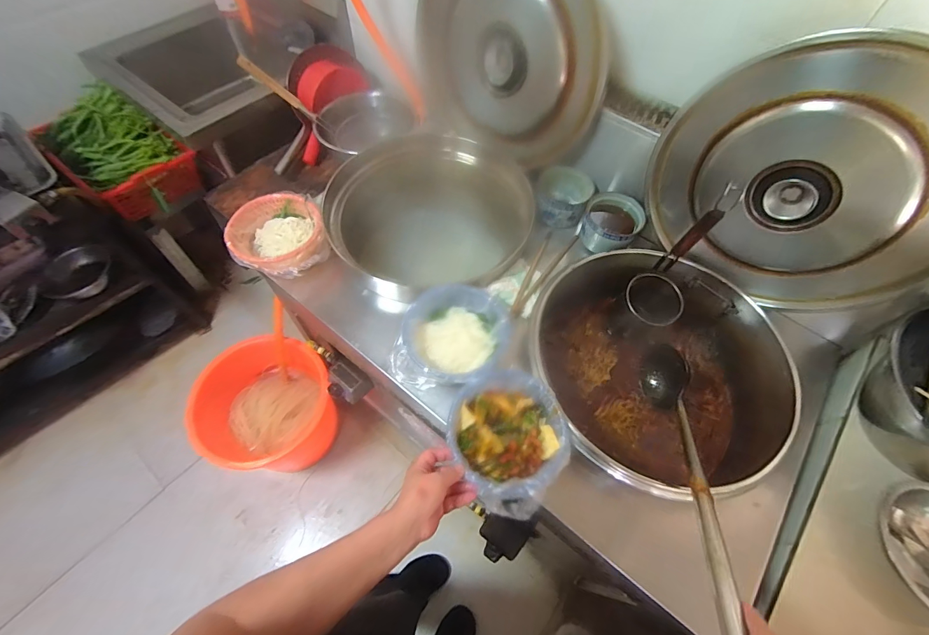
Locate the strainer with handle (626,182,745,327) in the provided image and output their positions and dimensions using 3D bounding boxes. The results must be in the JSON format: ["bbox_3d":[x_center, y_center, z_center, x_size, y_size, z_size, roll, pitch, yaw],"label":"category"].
[{"bbox_3d":[0.397,-0.080,0.745,0.109,0.238,0.112,-39,69,-21],"label":"strainer with handle"}]

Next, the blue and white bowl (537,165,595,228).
[{"bbox_3d":[0.218,-0.261,0.866,0.116,0.067,0.119,1,61,-2],"label":"blue and white bowl"}]

